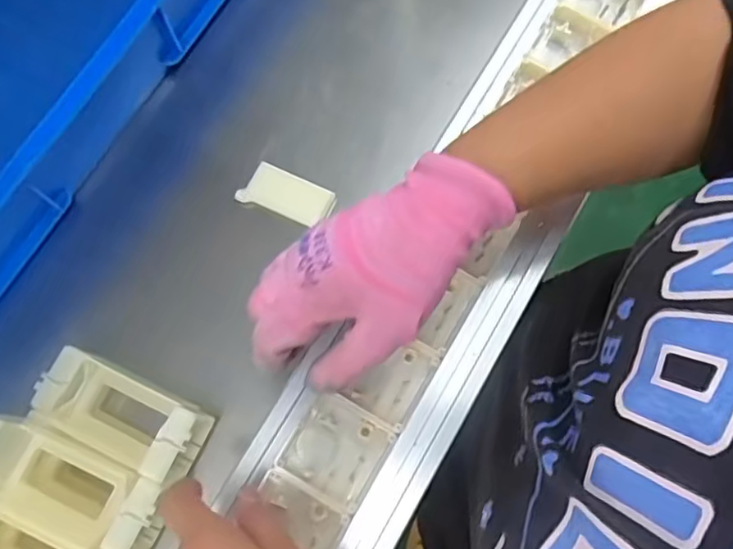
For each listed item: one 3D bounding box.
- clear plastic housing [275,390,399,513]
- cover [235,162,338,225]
[{"bbox_3d":[-0.016,0.099,0.352,0.051,0.024,0.050,31,77,9],"label":"clear plastic housing"},{"bbox_3d":[-0.068,-0.069,0.533,0.075,0.014,0.038,20,75,7],"label":"cover"}]

